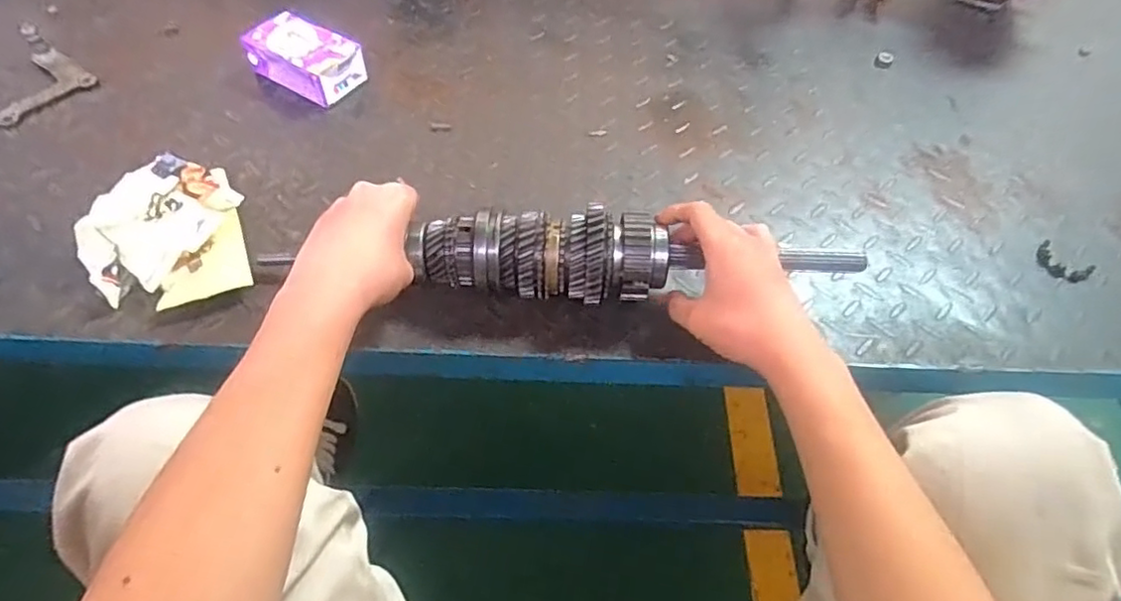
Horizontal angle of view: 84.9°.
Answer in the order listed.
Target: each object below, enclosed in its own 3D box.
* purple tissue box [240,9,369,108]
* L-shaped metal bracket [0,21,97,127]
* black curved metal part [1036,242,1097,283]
[{"bbox_3d":[-0.267,-0.252,0.639,0.106,0.044,0.070,29,59,15],"label":"purple tissue box"},{"bbox_3d":[-0.542,-0.229,0.615,0.103,0.027,0.093,35,61,18],"label":"L-shaped metal bracket"},{"bbox_3d":[0.451,-0.033,0.551,0.030,0.008,0.045,-34,63,-26],"label":"black curved metal part"}]

